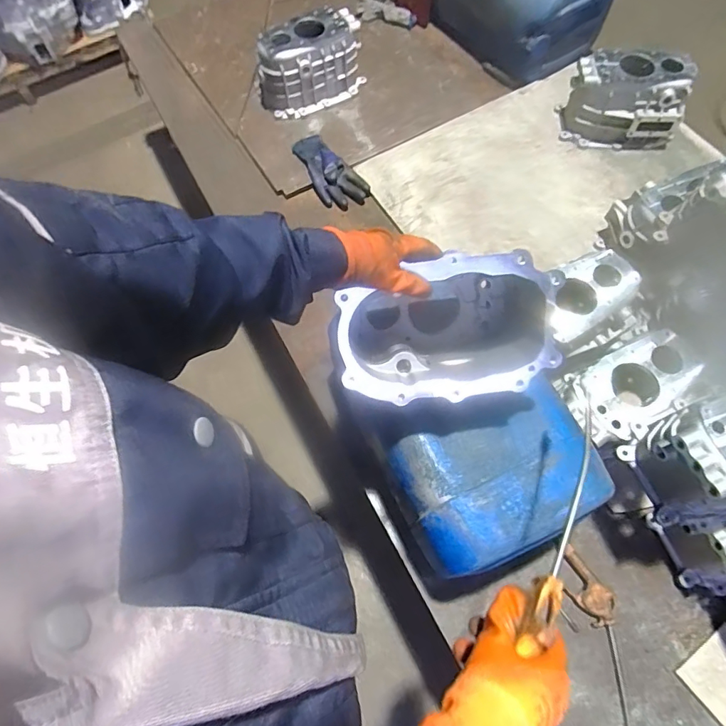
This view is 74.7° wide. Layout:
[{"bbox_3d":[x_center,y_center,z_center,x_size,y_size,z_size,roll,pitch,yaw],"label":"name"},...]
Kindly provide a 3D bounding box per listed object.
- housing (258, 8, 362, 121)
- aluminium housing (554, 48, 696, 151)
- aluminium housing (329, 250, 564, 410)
[{"bbox_3d":[-0.138,-0.785,1.248,0.275,0.168,0.152,-25,68,-9],"label":"housing"},{"bbox_3d":[0.637,-0.635,1.150,0.261,0.173,0.130,2,66,2],"label":"aluminium housing"},{"bbox_3d":[0.112,-0.057,0.673,0.294,0.174,0.183,-5,103,-3],"label":"aluminium housing"}]

